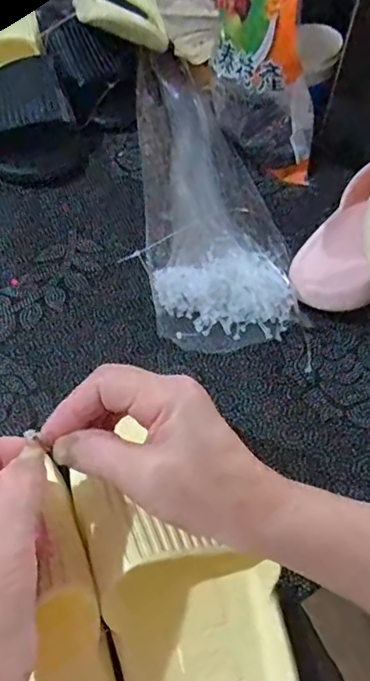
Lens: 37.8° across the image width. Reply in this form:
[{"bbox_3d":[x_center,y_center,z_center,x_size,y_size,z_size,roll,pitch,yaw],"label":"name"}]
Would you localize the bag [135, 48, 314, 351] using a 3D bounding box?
[{"bbox_3d":[0.014,-0.161,0.541,0.126,0.039,0.392,-6,54,-7],"label":"bag"}]

